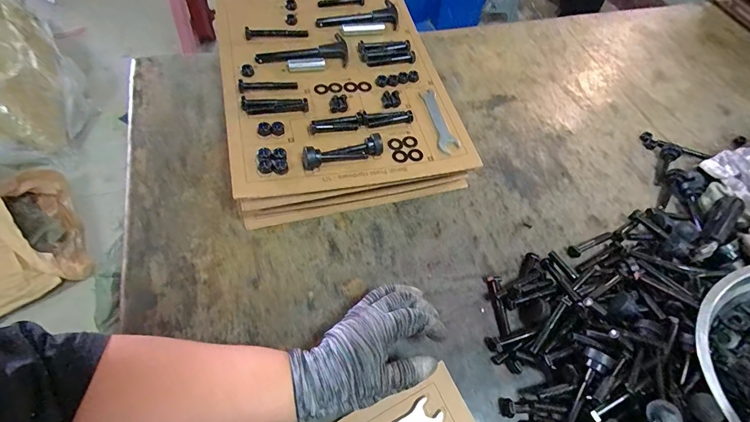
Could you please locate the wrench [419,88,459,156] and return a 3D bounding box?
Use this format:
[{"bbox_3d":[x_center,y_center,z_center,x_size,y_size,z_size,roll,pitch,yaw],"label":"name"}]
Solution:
[{"bbox_3d":[0.085,-0.124,0.499,0.028,0.005,0.115,-10,60,-11],"label":"wrench"}]

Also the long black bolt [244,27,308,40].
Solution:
[{"bbox_3d":[-0.145,-0.262,0.543,0.090,0.013,0.016,-6,59,-9],"label":"long black bolt"}]

